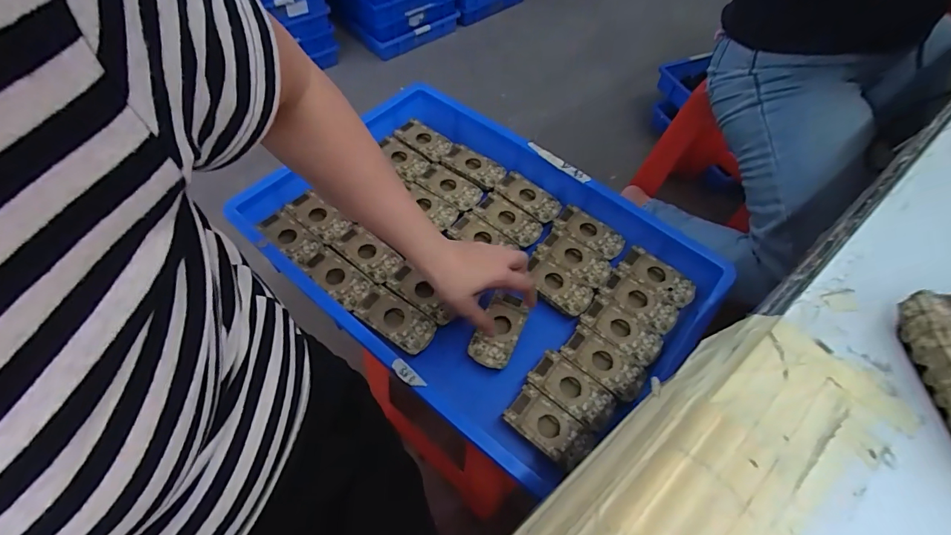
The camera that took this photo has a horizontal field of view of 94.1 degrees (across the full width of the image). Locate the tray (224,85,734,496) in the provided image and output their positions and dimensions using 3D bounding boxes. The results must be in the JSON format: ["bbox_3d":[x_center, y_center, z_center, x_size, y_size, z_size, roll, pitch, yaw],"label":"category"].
[{"bbox_3d":[0.005,-0.022,0.576,0.533,0.061,0.379,36,62,19],"label":"tray"}]

